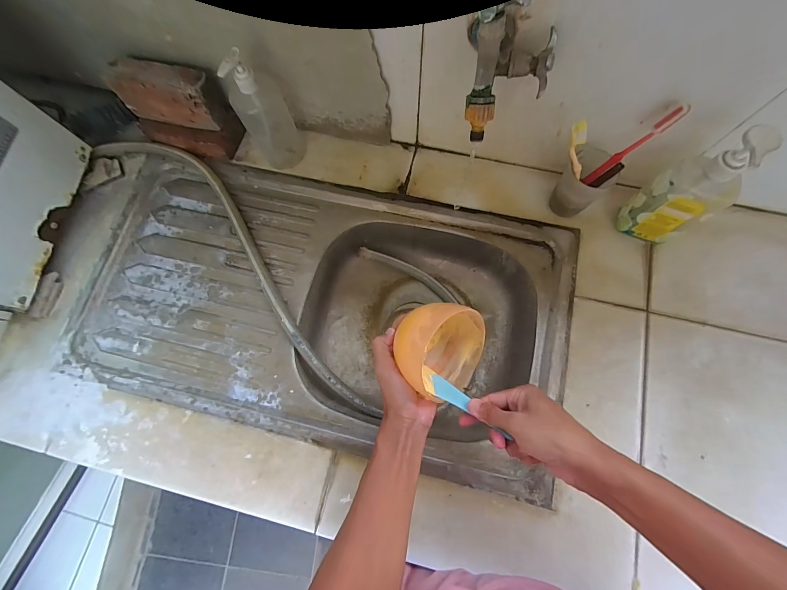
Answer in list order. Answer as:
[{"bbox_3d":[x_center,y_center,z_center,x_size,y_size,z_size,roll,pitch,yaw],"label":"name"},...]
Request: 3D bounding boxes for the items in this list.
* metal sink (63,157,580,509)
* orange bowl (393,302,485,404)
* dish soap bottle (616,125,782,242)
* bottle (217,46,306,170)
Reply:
[{"bbox_3d":[-0.102,0.024,0.575,0.729,0.128,0.397,12,77,5],"label":"metal sink"},{"bbox_3d":[0.056,0.070,0.393,0.089,0.125,0.117,17,89,12],"label":"orange bowl"},{"bbox_3d":[0.390,-0.134,0.442,0.077,0.197,0.082,-30,76,-6],"label":"dish soap bottle"},{"bbox_3d":[-0.194,-0.275,0.509,0.078,0.185,0.067,-25,75,-5],"label":"bottle"}]

